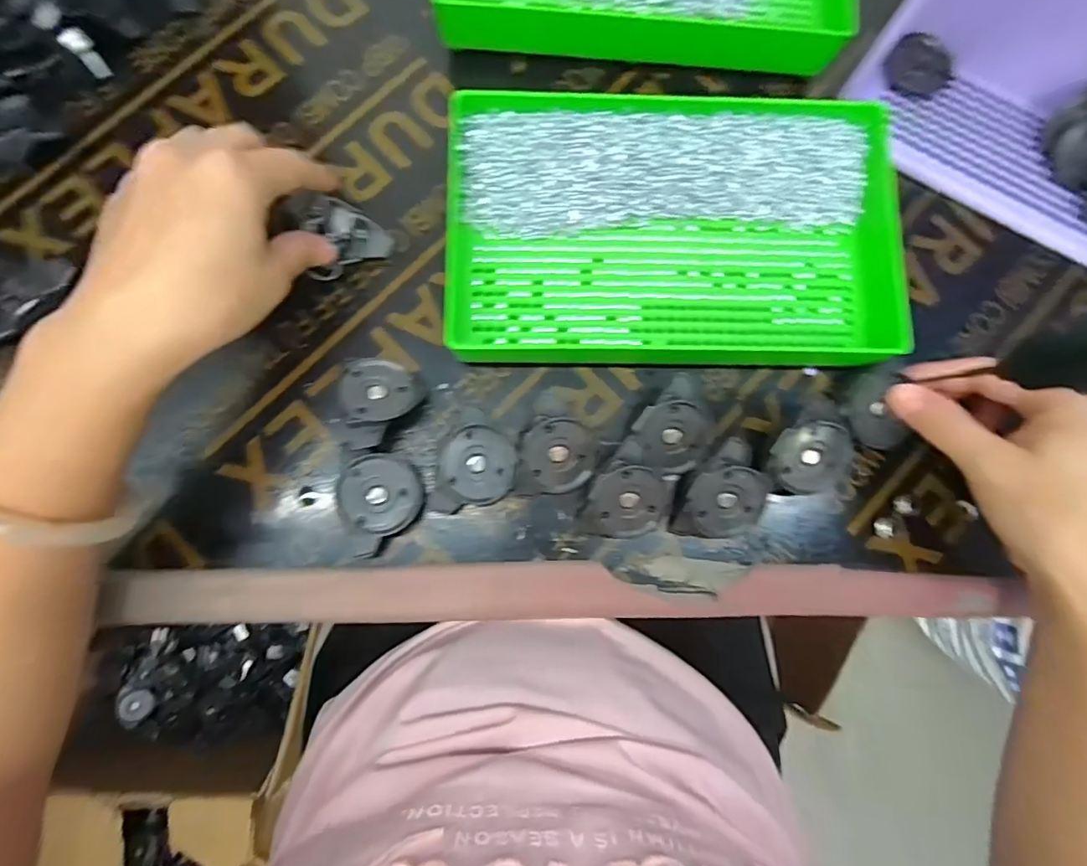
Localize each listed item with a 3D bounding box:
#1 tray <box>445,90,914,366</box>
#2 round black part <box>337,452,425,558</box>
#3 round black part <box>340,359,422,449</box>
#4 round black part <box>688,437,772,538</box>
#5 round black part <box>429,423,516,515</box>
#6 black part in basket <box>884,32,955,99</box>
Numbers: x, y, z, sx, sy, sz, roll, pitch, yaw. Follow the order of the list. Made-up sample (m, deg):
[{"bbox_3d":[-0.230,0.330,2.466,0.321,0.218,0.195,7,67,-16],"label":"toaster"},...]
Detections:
[{"bbox_3d":[0.070,-0.116,0.303,0.240,0.038,0.150,0,82,-1],"label":"tray"},{"bbox_3d":[-0.088,0.035,0.280,0.045,0.010,0.046,-27,92,-27],"label":"round black part"},{"bbox_3d":[-0.089,-0.016,0.290,0.038,0.032,0.048,-1,83,-2],"label":"round black part"},{"bbox_3d":[0.101,0.031,0.290,0.043,0.028,0.051,0,82,-2],"label":"round black part"},{"bbox_3d":[-0.037,0.021,0.287,0.042,0.008,0.047,7,87,-24],"label":"round black part"},{"bbox_3d":[0.239,-0.232,0.337,0.041,0.009,0.041,44,87,-6],"label":"black part in basket"}]

